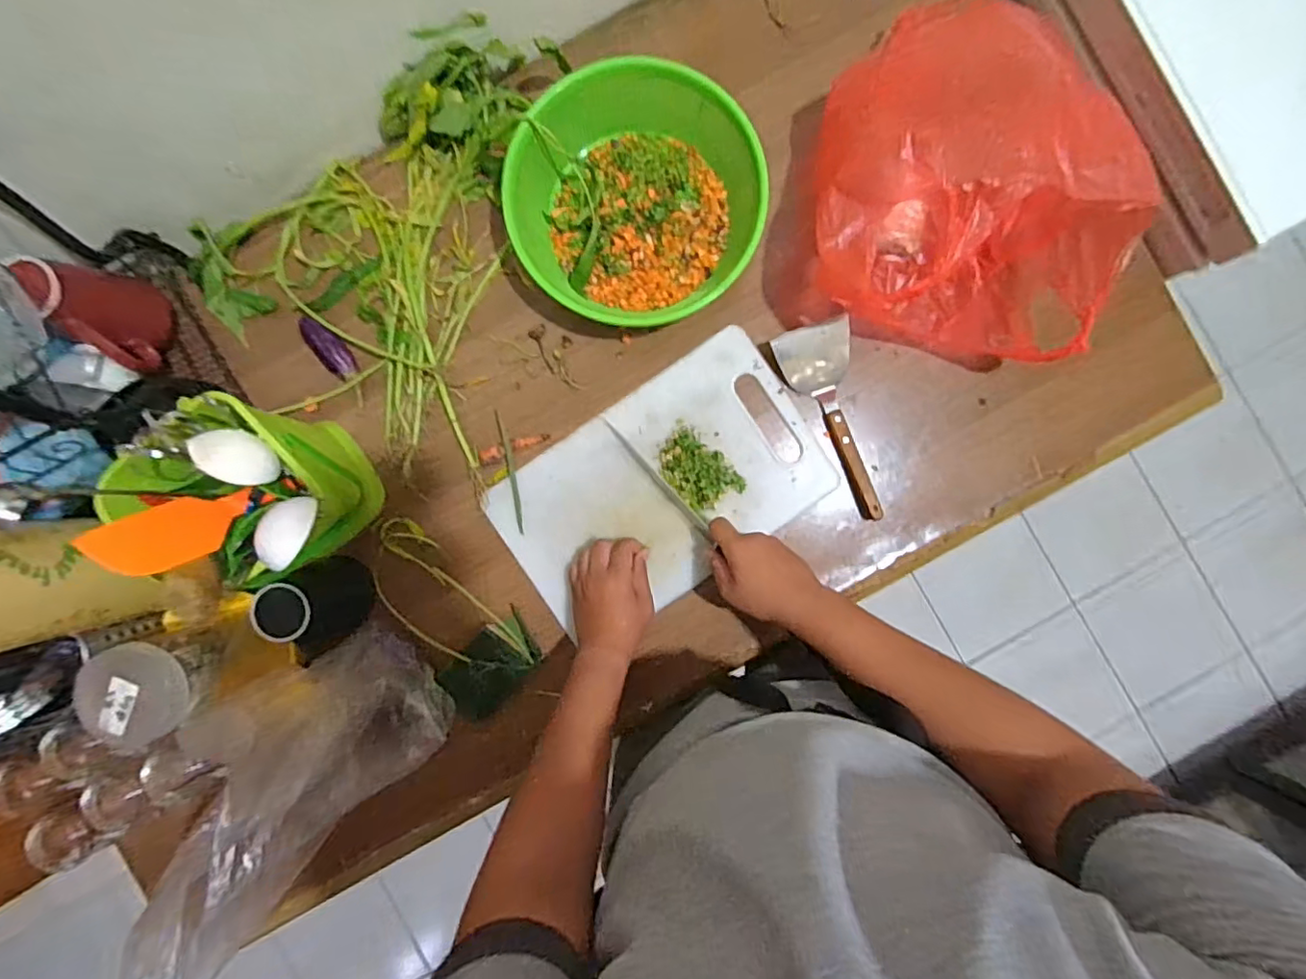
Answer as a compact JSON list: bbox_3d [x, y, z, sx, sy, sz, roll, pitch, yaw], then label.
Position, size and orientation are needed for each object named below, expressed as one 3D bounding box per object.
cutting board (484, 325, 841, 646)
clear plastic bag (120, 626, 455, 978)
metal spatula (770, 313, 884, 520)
[{"bbox_3d":[0.010,0.002,0.689,0.364,0.017,0.223,-35,92,1],"label":"cutting board"},{"bbox_3d":[-0.350,0.275,0.574,0.228,0.261,0.176,-44,89,0],"label":"clear plastic bag"},{"bbox_3d":[0.209,-0.075,0.672,0.083,0.026,0.223,-19,92,0],"label":"metal spatula"}]

